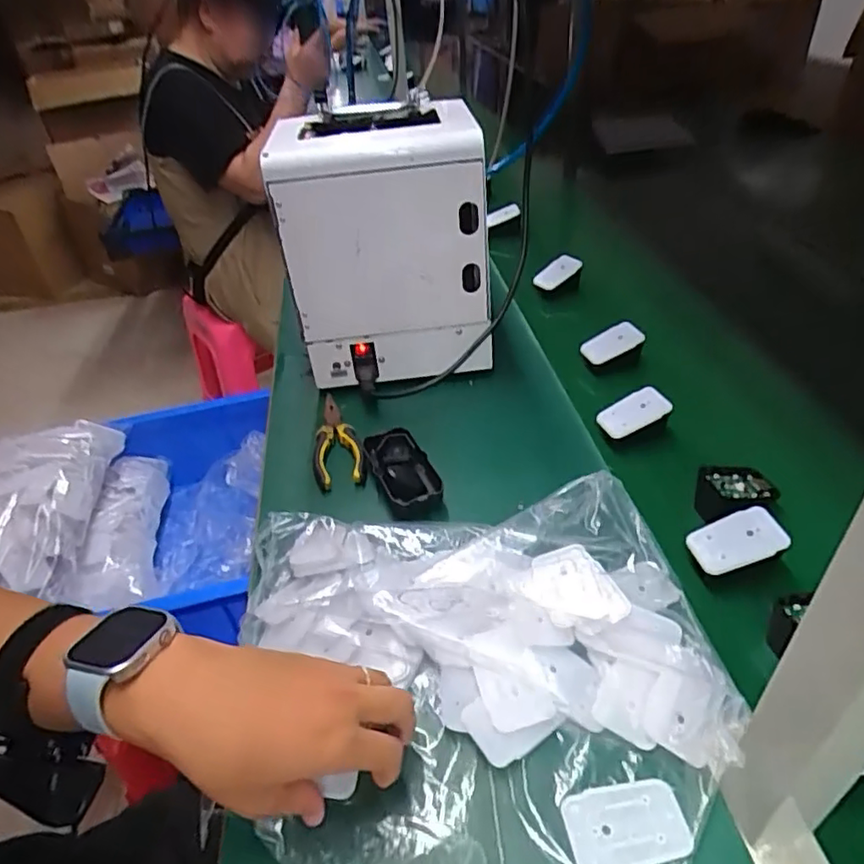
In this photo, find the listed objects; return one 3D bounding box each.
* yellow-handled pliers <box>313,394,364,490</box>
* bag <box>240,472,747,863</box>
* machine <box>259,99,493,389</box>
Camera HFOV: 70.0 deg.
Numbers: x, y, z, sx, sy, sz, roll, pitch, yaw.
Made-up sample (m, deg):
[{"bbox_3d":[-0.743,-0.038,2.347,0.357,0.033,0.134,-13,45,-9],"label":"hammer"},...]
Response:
[{"bbox_3d":[-0.104,0.006,0.661,0.050,0.018,0.143,-12,40,-7],"label":"yellow-handled pliers"},{"bbox_3d":[0.022,0.155,0.442,0.332,0.043,0.268,-4,41,3],"label":"bag"},{"bbox_3d":[-0.047,-0.213,0.705,0.212,0.254,0.164,-3,40,3],"label":"machine"}]

